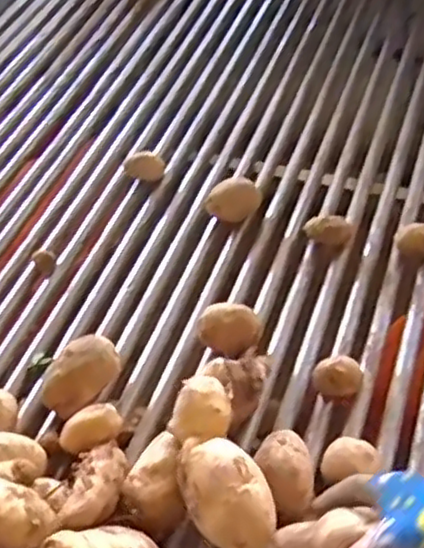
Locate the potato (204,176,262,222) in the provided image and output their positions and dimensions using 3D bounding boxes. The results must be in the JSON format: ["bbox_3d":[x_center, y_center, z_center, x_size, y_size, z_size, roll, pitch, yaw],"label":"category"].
[{"bbox_3d":[0.029,-0.095,0.915,0.069,0.038,0.056,0,46,6],"label":"potato"}]

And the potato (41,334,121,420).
[{"bbox_3d":[-0.136,0.105,0.737,0.054,0.052,0.088,24,53,27],"label":"potato"}]

